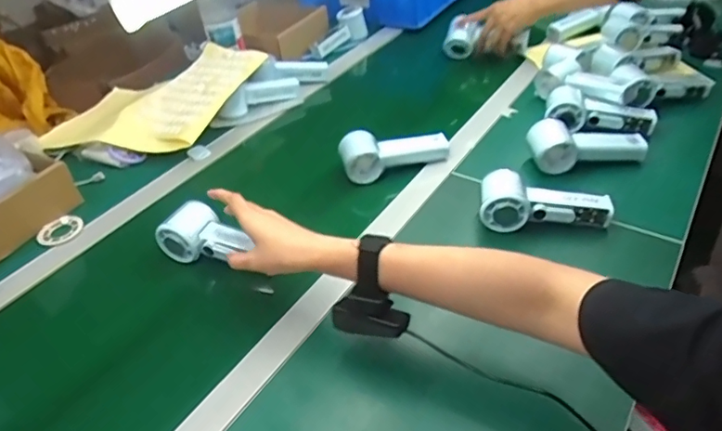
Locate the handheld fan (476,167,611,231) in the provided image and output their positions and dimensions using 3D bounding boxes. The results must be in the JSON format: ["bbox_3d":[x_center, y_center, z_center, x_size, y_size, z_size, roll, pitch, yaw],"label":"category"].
[{"bbox_3d":[0.220,-0.012,0.629,0.153,0.052,0.051,7,41,14],"label":"handheld fan"}]

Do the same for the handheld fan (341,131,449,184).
[{"bbox_3d":[0.047,-0.090,0.754,0.153,0.053,0.054,-3,39,2],"label":"handheld fan"}]

